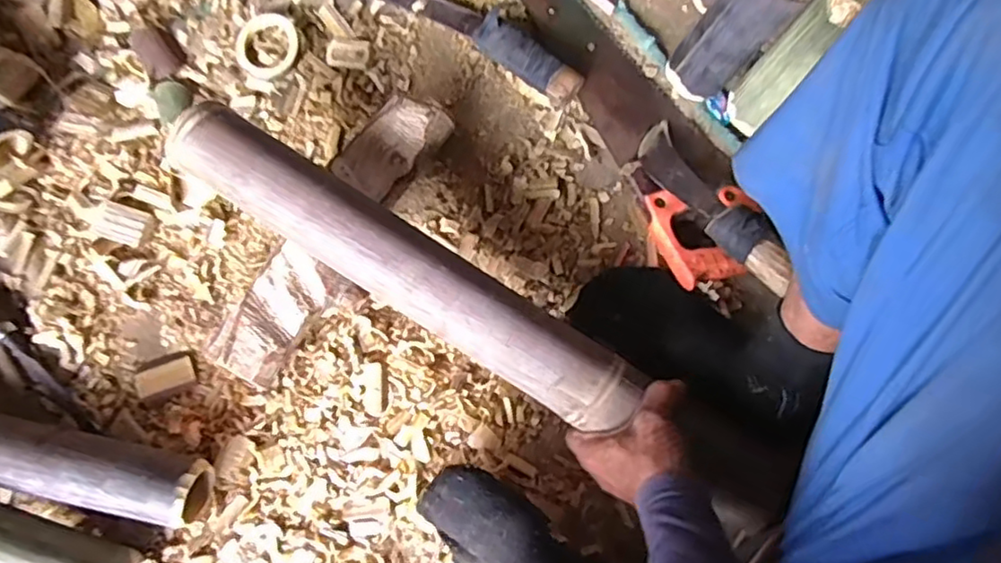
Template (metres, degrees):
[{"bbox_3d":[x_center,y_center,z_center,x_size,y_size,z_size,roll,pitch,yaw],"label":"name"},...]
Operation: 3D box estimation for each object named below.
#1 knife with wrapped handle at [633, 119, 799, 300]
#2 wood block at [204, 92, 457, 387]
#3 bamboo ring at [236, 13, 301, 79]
[{"bbox_3d":[0.210,-0.081,0.648,0.052,0.034,0.224,-31,60,-7],"label":"knife with wrapped handle"},{"bbox_3d":[-0.161,-0.041,0.651,0.090,0.060,0.326,29,78,6],"label":"wood block"},{"bbox_3d":[-0.261,-0.265,0.721,0.071,0.008,0.073,0,77,0],"label":"bamboo ring"}]

